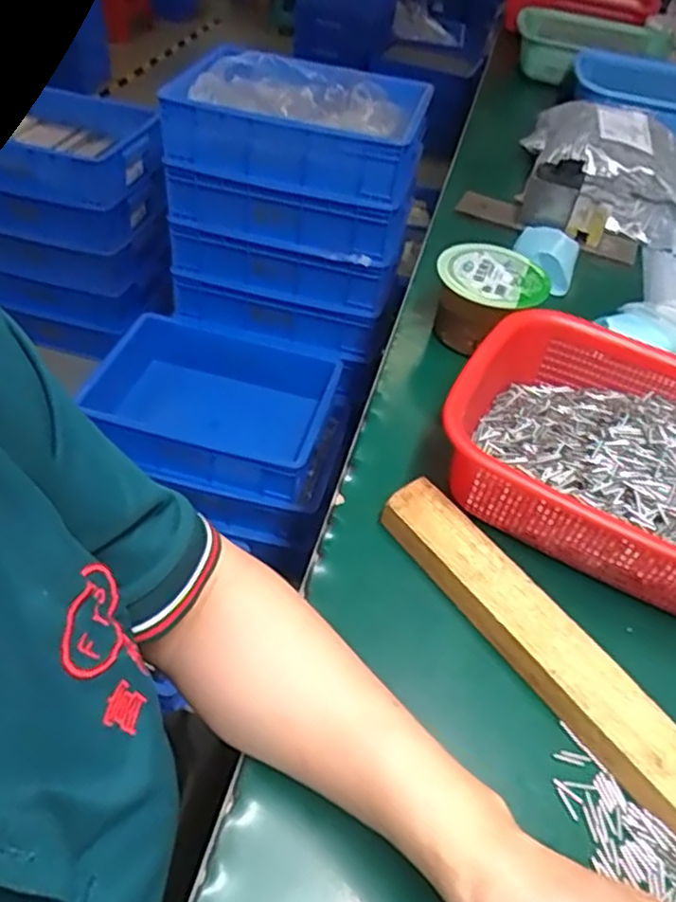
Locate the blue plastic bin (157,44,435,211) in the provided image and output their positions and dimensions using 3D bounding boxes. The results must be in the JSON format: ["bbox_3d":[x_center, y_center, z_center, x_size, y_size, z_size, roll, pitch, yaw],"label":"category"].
[{"bbox_3d":[-0.061,-0.561,1.193,0.406,0.121,0.275,11,44,4],"label":"blue plastic bin"}]

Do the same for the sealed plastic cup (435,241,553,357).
[{"bbox_3d":[0.135,-0.137,0.636,0.095,0.061,0.094,4,44,-4],"label":"sealed plastic cup"}]

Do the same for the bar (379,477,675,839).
[{"bbox_3d":[0.175,0.168,0.374,0.042,0.030,0.430,-24,52,-28],"label":"bar"}]

